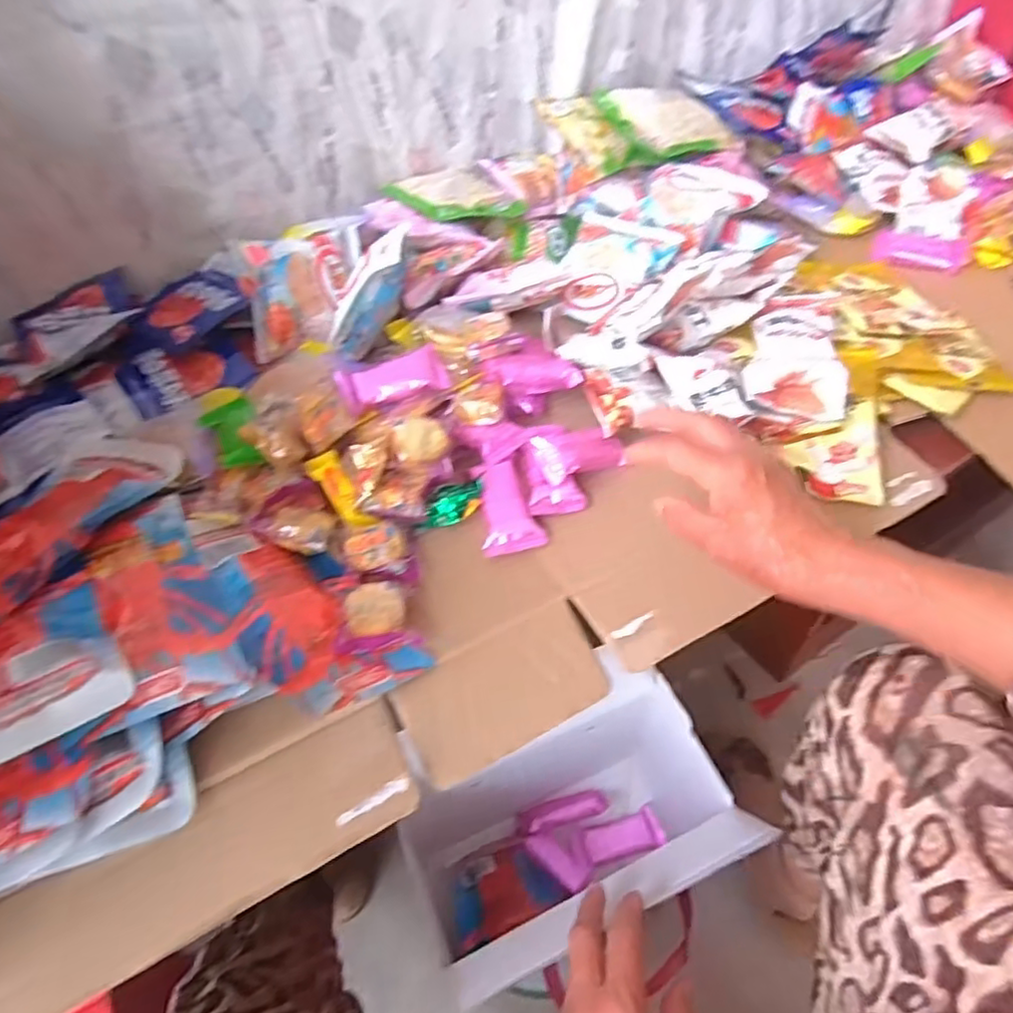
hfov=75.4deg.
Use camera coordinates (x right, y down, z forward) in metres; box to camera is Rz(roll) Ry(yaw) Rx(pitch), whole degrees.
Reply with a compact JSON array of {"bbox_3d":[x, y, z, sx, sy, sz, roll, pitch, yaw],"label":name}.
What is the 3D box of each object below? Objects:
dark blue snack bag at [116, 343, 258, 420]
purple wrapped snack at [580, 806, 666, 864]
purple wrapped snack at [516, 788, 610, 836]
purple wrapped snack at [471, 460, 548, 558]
[{"bbox_3d":[-0.290,-0.121,0.597,0.102,0.015,0.080,-26,52,-19],"label":"dark blue snack bag"},{"bbox_3d":[0.124,0.351,0.699,0.083,0.011,0.037,-12,49,-8],"label":"purple wrapped snack"},{"bbox_3d":[0.061,0.330,0.711,0.099,0.015,0.029,-14,49,-10],"label":"purple wrapped snack"},{"bbox_3d":[-0.001,0.000,0.506,0.045,0.020,0.077,-12,49,-8],"label":"purple wrapped snack"}]

